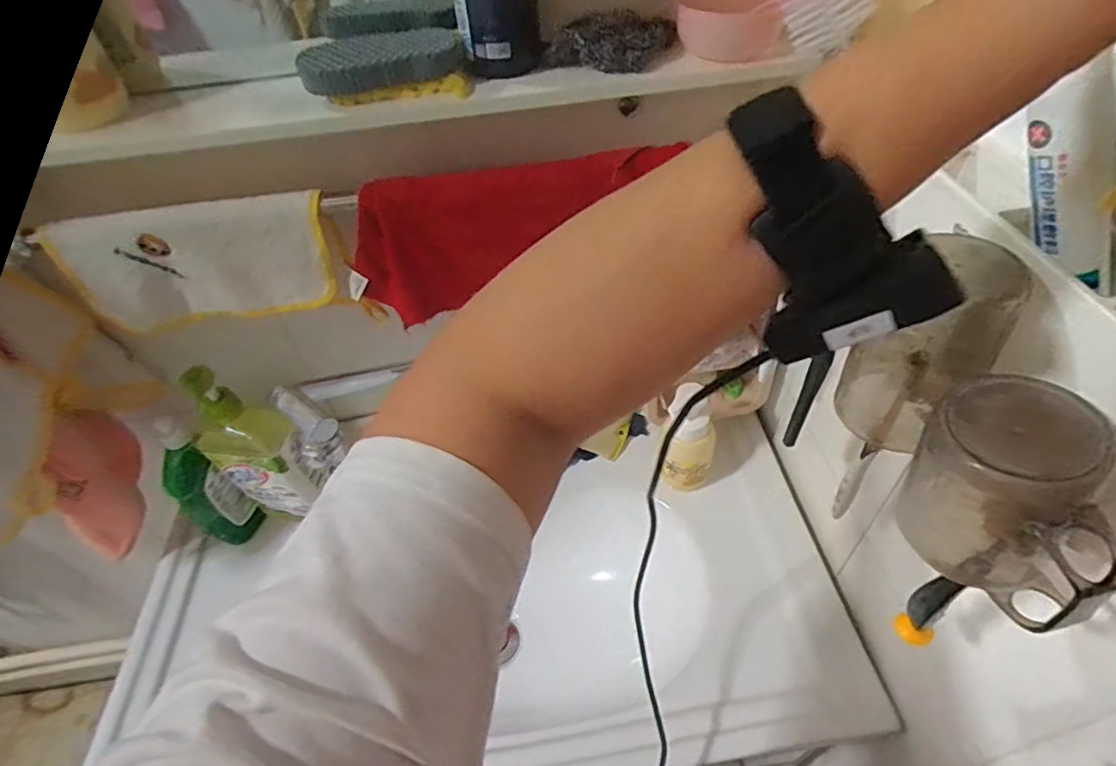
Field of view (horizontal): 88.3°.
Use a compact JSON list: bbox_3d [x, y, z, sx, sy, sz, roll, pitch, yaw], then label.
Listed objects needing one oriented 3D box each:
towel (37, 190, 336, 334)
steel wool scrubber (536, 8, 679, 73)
[{"bbox_3d":[-0.338,-0.108,0.544,0.262,0.126,0.050,-5,47,2],"label":"towel"},{"bbox_3d":[0.040,-0.264,0.445,0.102,0.035,0.034,-2,47,4],"label":"steel wool scrubber"}]

